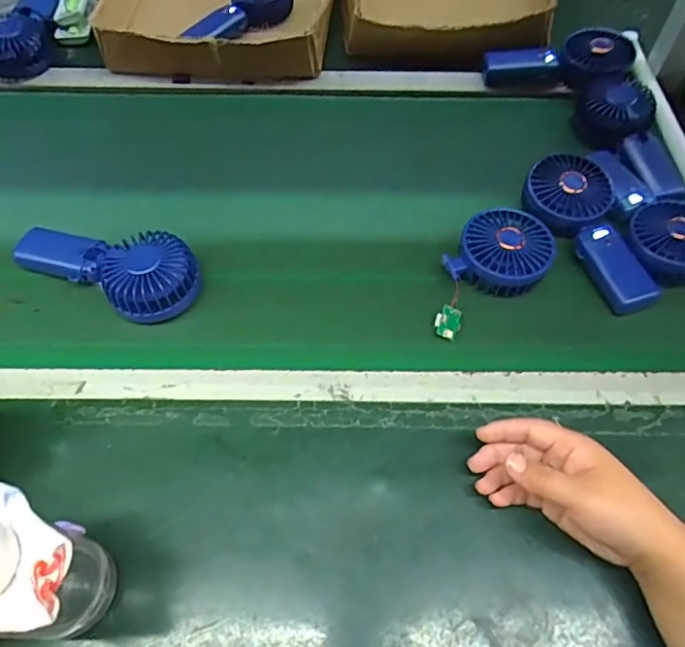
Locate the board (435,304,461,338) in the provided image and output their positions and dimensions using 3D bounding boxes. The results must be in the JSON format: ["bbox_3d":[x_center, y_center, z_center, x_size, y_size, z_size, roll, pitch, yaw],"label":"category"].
[{"bbox_3d":[0.101,-0.001,0.523,0.025,0.009,0.031,20,78,2],"label":"board"}]

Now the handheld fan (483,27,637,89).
[{"bbox_3d":[0.272,-0.329,0.692,0.179,0.039,0.084,-3,58,12],"label":"handheld fan"}]

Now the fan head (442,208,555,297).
[{"bbox_3d":[0.159,-0.070,0.547,0.087,0.040,0.091,1,58,-1],"label":"fan head"}]

